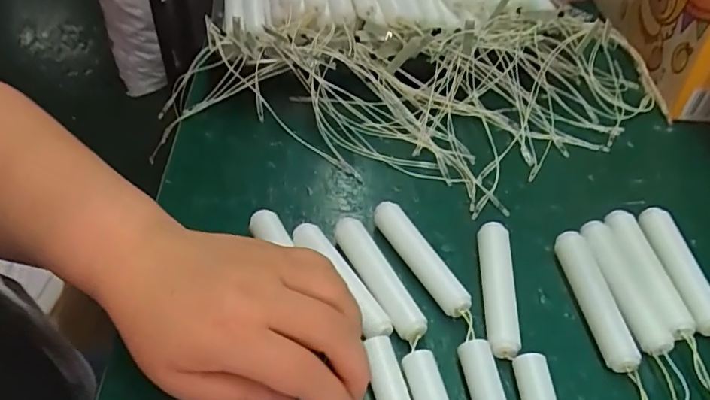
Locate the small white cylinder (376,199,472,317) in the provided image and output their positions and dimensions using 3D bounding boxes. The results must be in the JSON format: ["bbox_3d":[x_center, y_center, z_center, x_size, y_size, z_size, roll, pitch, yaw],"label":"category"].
[{"bbox_3d":[0.040,0.037,0.327,0.017,0.020,0.091,-19,46,-21],"label":"small white cylinder"}]

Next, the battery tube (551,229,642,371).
[{"bbox_3d":[0.140,0.057,0.308,0.016,0.020,0.090,-1,43,-3],"label":"battery tube"}]

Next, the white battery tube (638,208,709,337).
[{"bbox_3d":[0.203,0.043,0.328,0.017,0.021,0.093,3,42,1],"label":"white battery tube"}]

